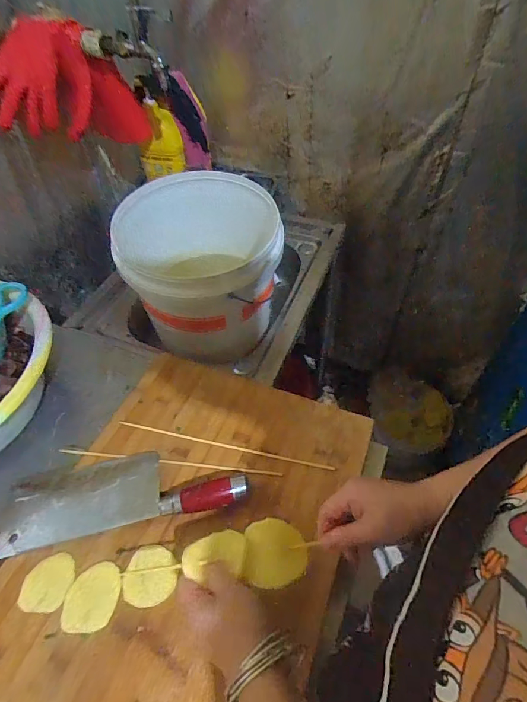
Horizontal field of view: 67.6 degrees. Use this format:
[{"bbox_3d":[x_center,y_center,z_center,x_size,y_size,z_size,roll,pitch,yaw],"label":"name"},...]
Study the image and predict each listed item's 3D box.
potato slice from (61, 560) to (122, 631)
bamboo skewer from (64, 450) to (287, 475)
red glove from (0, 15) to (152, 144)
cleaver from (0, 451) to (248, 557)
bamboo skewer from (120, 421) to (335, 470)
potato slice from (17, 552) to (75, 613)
[{"bbox_3d":[-0.185,0.265,0.426,0.056,0.004,0.064,1,49,4],"label":"potato slice"},{"bbox_3d":[-0.129,0.146,0.523,0.304,0.004,0.008,5,49,7],"label":"bamboo skewer"},{"bbox_3d":[-0.381,-0.498,0.750,0.195,0.201,0.156,10,50,12],"label":"red glove"},{"bbox_3d":[-0.176,0.168,0.489,0.295,0.031,0.096,-9,49,-5],"label":"cleaver"},{"bbox_3d":[-0.058,0.127,0.535,0.303,0.004,0.008,10,50,11],"label":"bamboo skewer"},{"bbox_3d":[-0.240,0.256,0.436,0.053,0.004,0.056,1,49,4],"label":"potato slice"}]

